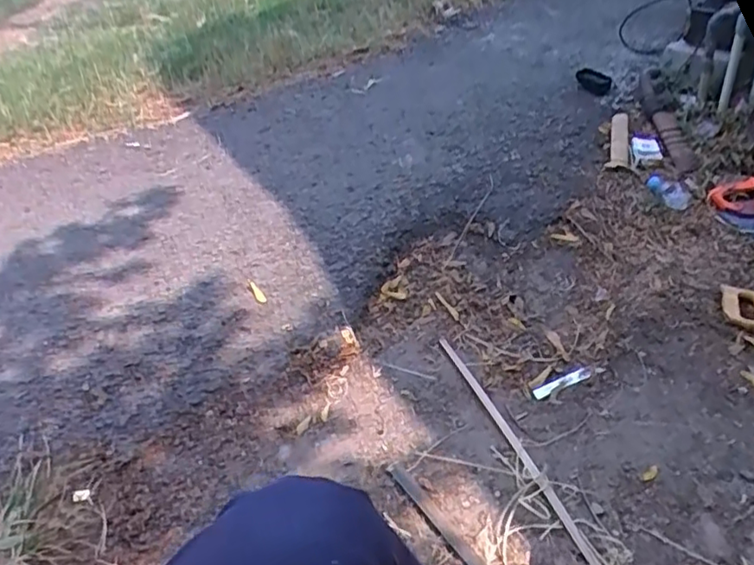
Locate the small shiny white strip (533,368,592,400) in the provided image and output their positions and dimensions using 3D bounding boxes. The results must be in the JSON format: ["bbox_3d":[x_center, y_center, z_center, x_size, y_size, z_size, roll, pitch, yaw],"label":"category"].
[{"bbox_3d":[0.344,0.186,1.122,0.123,0.004,0.026,-18,40,-16],"label":"small shiny white strip"}]

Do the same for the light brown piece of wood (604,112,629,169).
[{"bbox_3d":[0.647,-0.384,1.610,0.052,0.022,0.280,9,41,18],"label":"light brown piece of wood"}]

